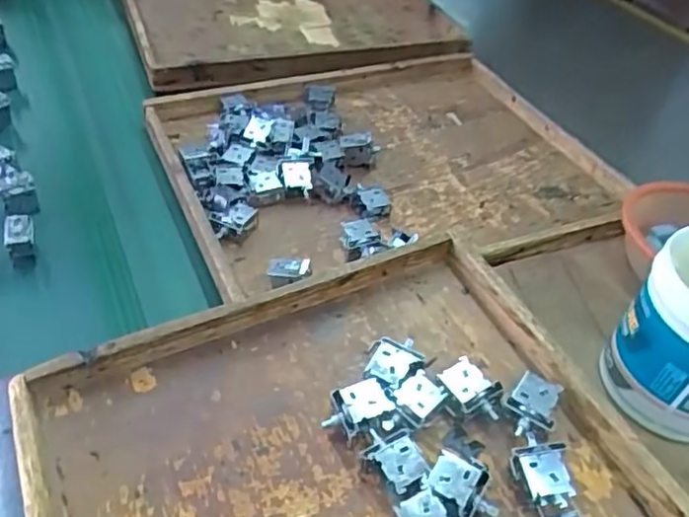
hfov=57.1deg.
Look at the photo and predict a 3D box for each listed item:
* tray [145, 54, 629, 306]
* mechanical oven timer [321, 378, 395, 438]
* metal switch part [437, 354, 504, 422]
[{"bbox_3d":[0.051,-0.127,0.754,0.494,0.047,0.392,-12,48,-21],"label":"tray"},{"bbox_3d":[0.007,0.114,0.482,0.048,0.025,0.033,-18,50,-25],"label":"mechanical oven timer"},{"bbox_3d":[0.100,0.102,0.492,0.032,0.018,0.049,-27,52,-28],"label":"metal switch part"}]

